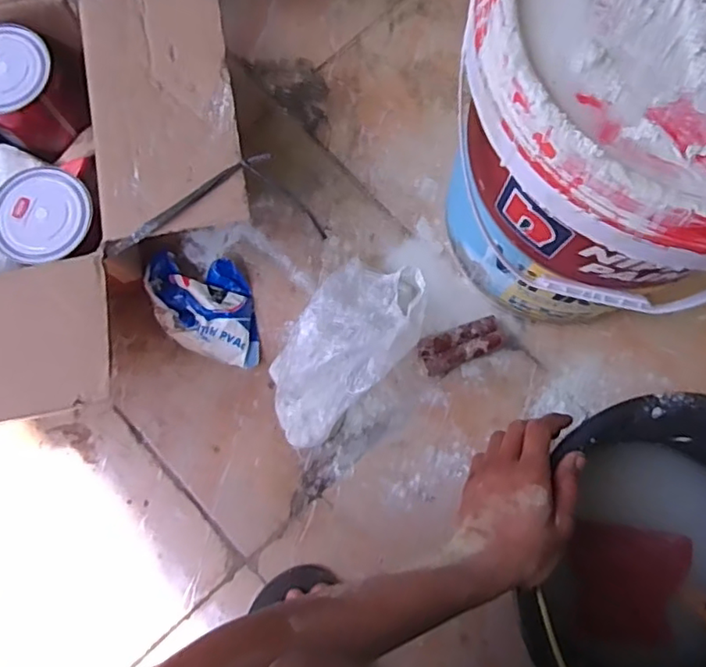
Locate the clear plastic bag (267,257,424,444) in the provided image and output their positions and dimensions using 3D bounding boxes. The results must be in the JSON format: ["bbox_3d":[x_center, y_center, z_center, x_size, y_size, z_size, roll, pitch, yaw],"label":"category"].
[{"bbox_3d":[-0.014,0.021,0.645,0.111,0.122,0.206,36,82,6],"label":"clear plastic bag"}]

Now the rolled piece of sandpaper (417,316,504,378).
[{"bbox_3d":[0.125,0.017,0.692,0.100,0.038,0.044,-19,80,-3],"label":"rolled piece of sandpaper"}]

